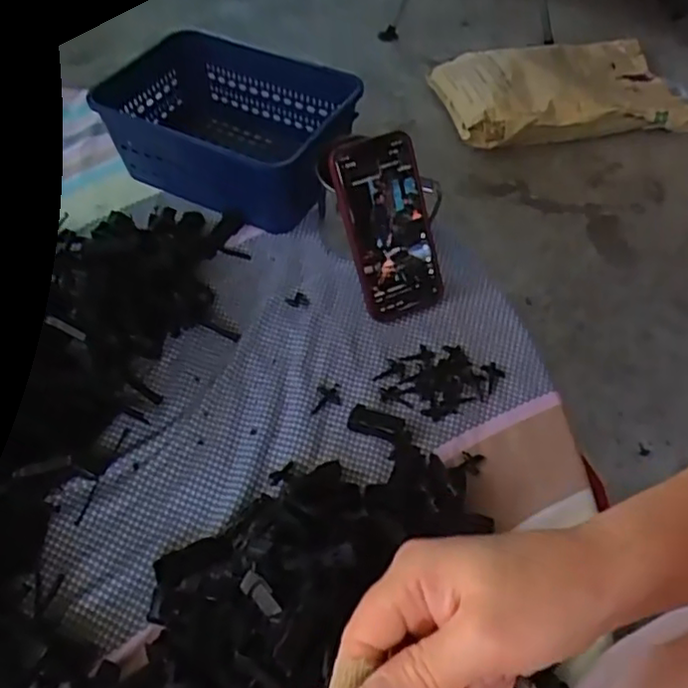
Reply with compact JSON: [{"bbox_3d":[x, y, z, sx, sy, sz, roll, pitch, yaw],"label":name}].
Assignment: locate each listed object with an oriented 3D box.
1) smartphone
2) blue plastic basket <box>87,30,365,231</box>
[{"bbox_3d":[0.041,-0.104,0.599,0.075,0.156,0.015,-21,18,-16],"label":"smartphone"},{"bbox_3d":[-0.119,-0.236,0.719,0.254,0.093,0.177,25,57,17],"label":"blue plastic basket"}]

